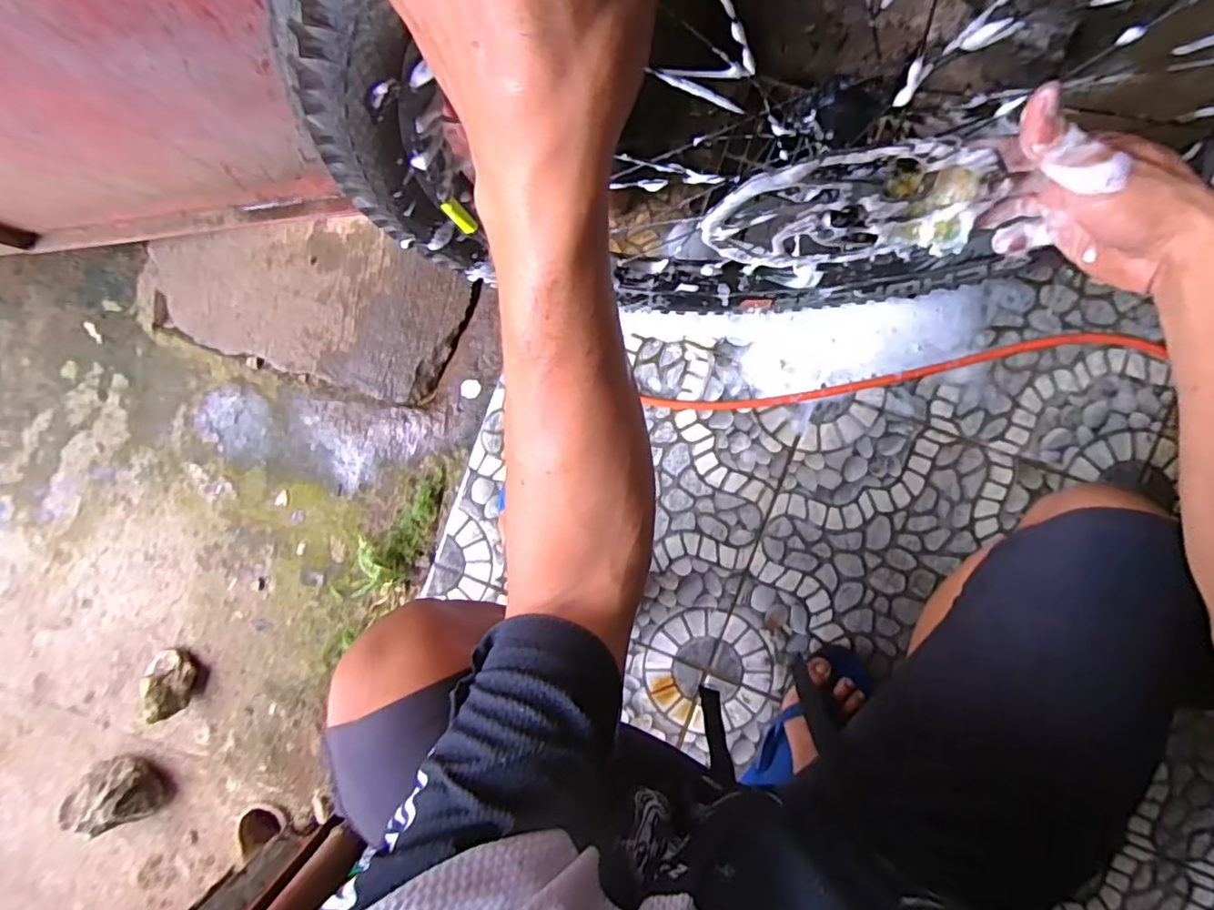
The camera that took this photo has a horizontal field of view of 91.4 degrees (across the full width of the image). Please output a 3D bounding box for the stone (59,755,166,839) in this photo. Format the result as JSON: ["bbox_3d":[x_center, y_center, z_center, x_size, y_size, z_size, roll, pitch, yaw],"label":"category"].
[{"bbox_3d":[-0.722,0.499,0.862,0.095,0.078,0.101,0,91,7],"label":"stone"}]

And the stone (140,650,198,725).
[{"bbox_3d":[-0.636,0.337,0.859,0.056,0.066,0.094,13,92,7],"label":"stone"}]

